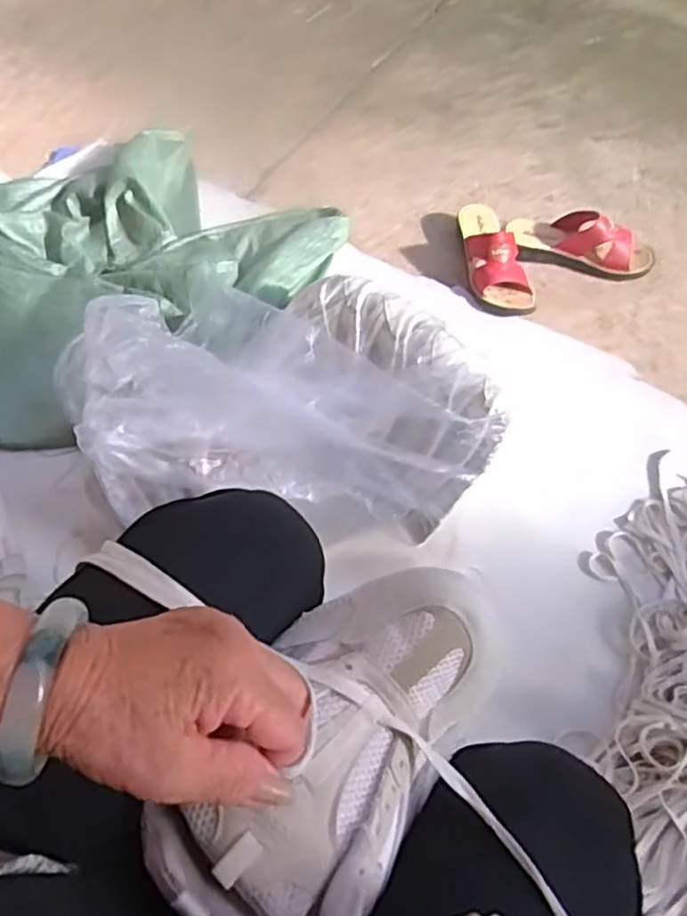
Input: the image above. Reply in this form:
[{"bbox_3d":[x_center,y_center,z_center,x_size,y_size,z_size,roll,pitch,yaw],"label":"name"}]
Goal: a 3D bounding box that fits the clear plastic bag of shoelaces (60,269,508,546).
[{"bbox_3d":[-0.050,-0.105,0.827,0.440,0.146,0.323,2,59,4],"label":"clear plastic bag of shoelaces"}]

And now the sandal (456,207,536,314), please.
[{"bbox_3d":[0.231,-0.328,1.126,0.092,0.077,0.242,-13,59,-6],"label":"sandal"}]

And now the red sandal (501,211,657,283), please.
[{"bbox_3d":[0.387,-0.350,1.152,0.238,0.077,0.092,10,60,8],"label":"red sandal"}]

